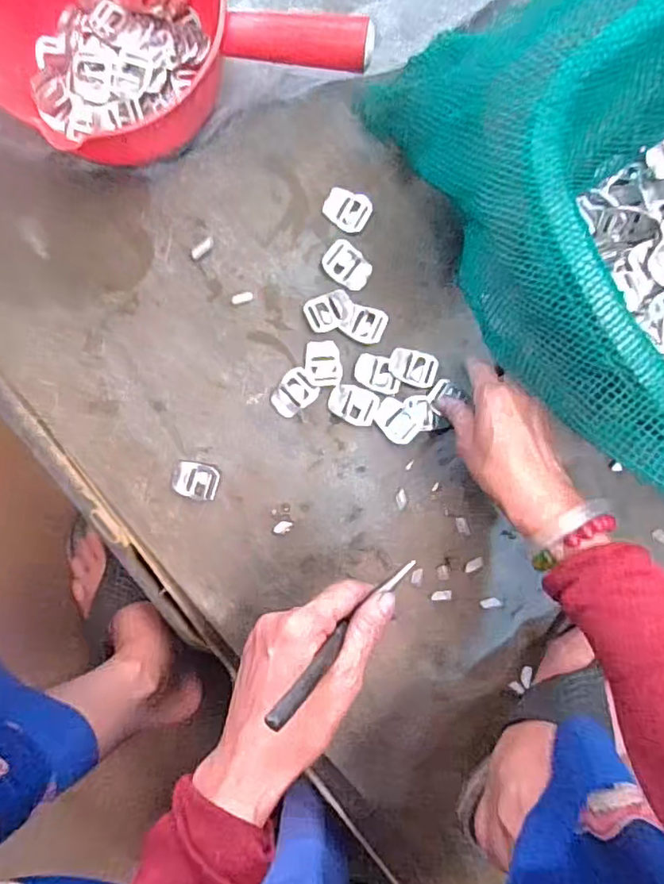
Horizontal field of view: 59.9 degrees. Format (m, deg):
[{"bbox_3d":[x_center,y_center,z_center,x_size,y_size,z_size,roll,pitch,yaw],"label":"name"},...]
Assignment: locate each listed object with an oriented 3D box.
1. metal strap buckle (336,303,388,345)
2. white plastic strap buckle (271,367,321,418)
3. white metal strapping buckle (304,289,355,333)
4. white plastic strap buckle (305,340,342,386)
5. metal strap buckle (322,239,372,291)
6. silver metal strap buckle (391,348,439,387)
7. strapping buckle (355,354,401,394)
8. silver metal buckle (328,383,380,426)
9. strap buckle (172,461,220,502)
[{"bbox_3d":[0.027,-0.096,0.468,0.033,0.008,0.029,23,91,-1],"label":"metal strap buckle"},{"bbox_3d":[-0.031,-0.039,0.470,0.038,0.005,0.030,-42,92,0],"label":"white plastic strap buckle"},{"bbox_3d":[-0.001,-0.107,0.470,0.038,0.006,0.029,-18,92,0],"label":"white metal strapping buckle"},{"bbox_3d":[-0.007,-0.064,0.468,0.028,0.004,0.037,-5,91,-1],"label":"white plastic strap buckle"},{"bbox_3d":[0.013,-0.144,0.471,0.039,0.008,0.031,40,91,-1],"label":"metal strap buckle"},{"bbox_3d":[0.067,-0.061,0.472,0.038,0.005,0.028,17,91,-1],"label":"silver metal strap buckle"},{"bbox_3d":[0.038,-0.056,0.471,0.038,0.004,0.027,16,91,-1],"label":"strapping buckle"},{"bbox_3d":[0.018,-0.031,0.469,0.039,0.004,0.029,21,91,-1],"label":"silver metal buckle"},{"bbox_3d":[-0.111,0.031,0.470,0.038,0.007,0.028,11,91,-1],"label":"strap buckle"}]

